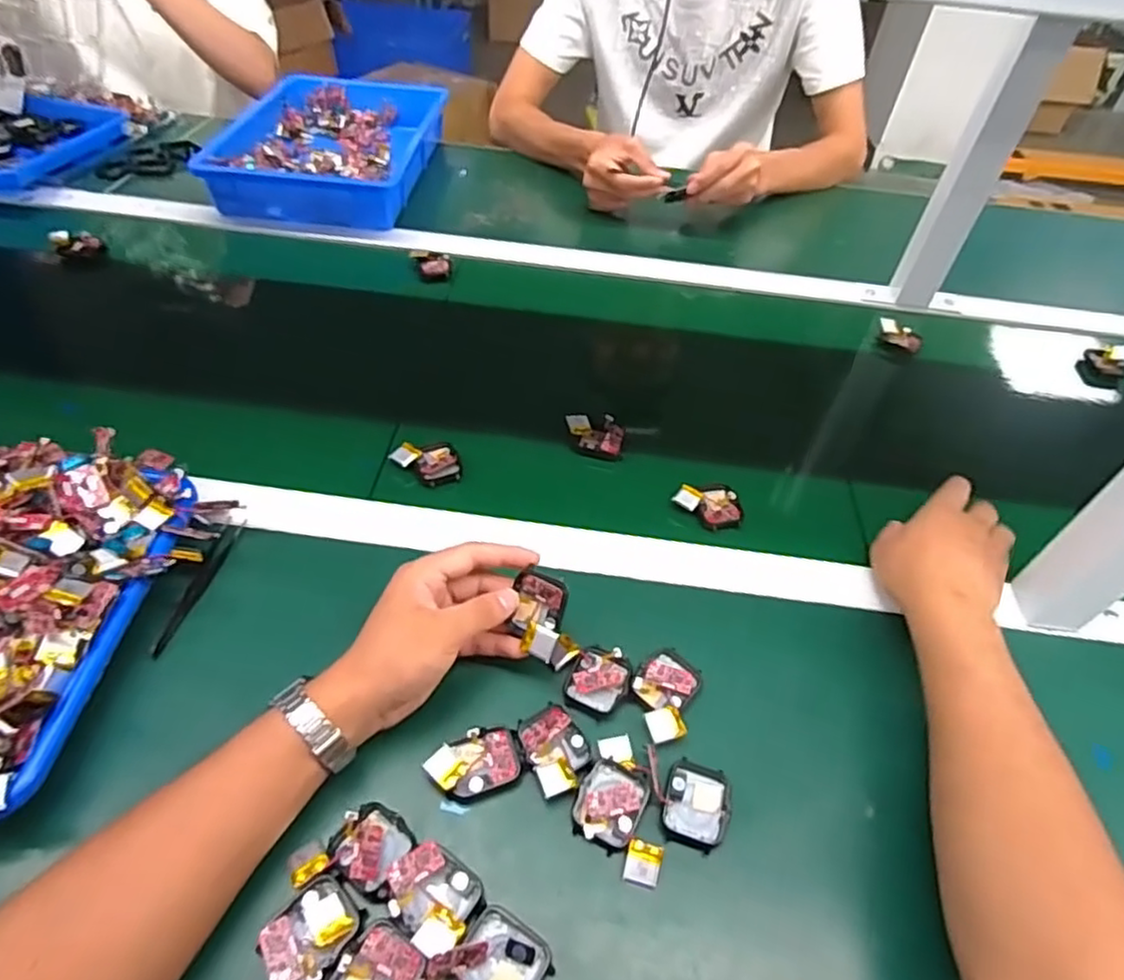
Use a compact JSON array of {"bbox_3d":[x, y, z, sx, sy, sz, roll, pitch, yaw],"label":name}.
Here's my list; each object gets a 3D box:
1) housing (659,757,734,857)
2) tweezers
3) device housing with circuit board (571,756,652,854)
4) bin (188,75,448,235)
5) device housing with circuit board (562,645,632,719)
[{"bbox_3d":[0.081,0.189,0.404,0.039,0.007,0.046,18,50,10],"label":"housing"},{"bbox_3d":[-0.262,0.067,0.484,0.013,0.008,0.118,9,49,2],"label":"tweezers"},{"bbox_3d":[0.030,0.188,0.401,0.039,0.016,0.048,22,50,14],"label":"device housing with circuit board"},{"bbox_3d":[-0.310,-0.493,0.943,0.244,0.072,0.405,8,48,1],"label":"bin"},{"bbox_3d":[0.025,0.127,0.449,0.040,0.012,0.044,19,50,11],"label":"device housing with circuit board"}]

